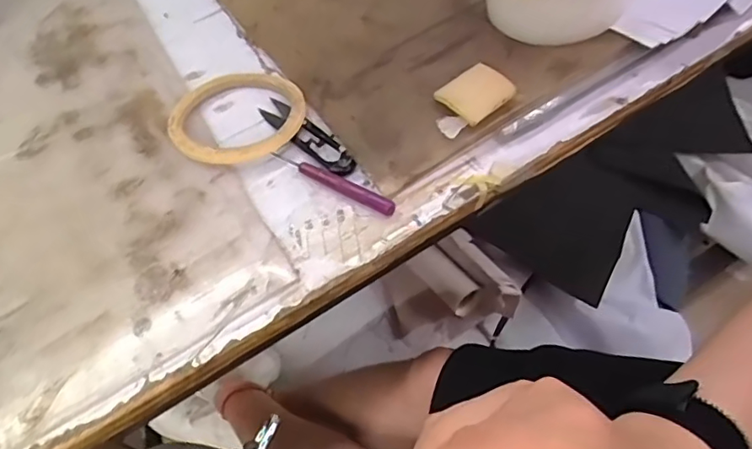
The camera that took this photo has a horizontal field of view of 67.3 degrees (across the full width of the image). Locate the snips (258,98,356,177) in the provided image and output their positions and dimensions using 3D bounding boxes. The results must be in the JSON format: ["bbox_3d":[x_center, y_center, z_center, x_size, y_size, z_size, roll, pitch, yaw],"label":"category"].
[{"bbox_3d":[-0.048,-0.064,0.385,0.023,0.010,0.096,-39,58,-16],"label":"snips"}]

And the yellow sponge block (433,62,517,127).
[{"bbox_3d":[0.064,-0.084,0.360,0.040,0.012,0.035,-36,57,-14],"label":"yellow sponge block"}]

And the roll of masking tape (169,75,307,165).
[{"bbox_3d":[-0.099,-0.078,0.405,0.095,0.013,0.093,-5,55,7],"label":"roll of masking tape"}]

